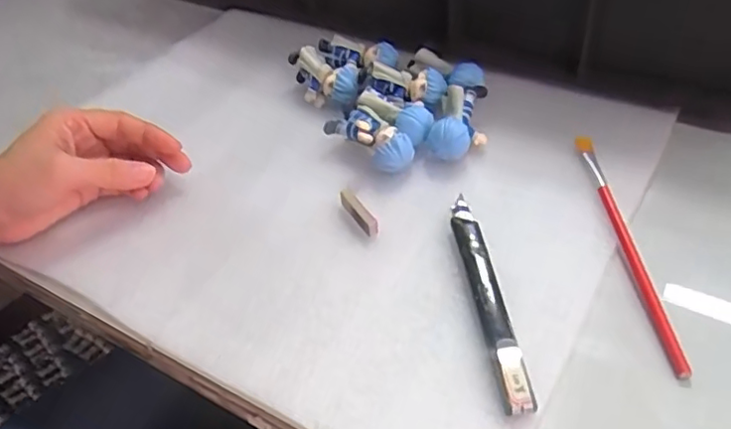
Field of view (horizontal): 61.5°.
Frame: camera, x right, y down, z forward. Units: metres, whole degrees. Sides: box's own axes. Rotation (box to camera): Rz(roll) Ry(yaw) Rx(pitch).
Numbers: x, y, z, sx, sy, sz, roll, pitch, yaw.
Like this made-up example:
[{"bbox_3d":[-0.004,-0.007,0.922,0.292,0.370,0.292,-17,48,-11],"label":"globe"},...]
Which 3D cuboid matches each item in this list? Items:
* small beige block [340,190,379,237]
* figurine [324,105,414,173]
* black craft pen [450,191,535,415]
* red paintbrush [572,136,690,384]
[{"bbox_3d":[-0.004,-0.003,0.375,0.008,0.013,0.036,-27,48,-18],"label":"small beige block"},{"bbox_3d":[0.004,-0.053,0.407,0.060,0.025,0.025,27,55,30],"label":"figurine"},{"bbox_3d":[0.063,0.039,0.325,0.015,0.007,0.134,-8,45,0],"label":"black craft pen"},{"bbox_3d":[0.146,0.013,0.345,0.009,0.007,0.172,-5,45,3],"label":"red paintbrush"}]

